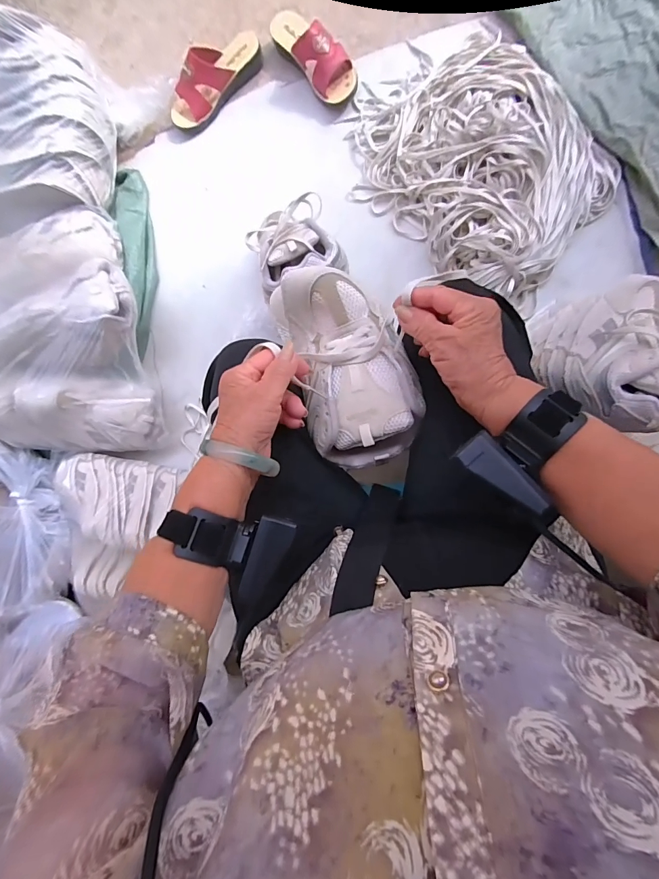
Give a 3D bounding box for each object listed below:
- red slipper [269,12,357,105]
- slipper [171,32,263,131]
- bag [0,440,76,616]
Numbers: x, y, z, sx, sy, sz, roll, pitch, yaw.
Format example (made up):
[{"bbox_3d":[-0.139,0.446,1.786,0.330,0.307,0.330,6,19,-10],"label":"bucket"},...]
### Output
[{"bbox_3d":[-0.037,-0.771,0.769,0.081,0.069,0.233,-41,85,8],"label":"red slipper"},{"bbox_3d":[-0.239,-0.744,0.799,0.232,0.060,0.083,-41,85,8],"label":"slipper"},{"bbox_3d":[-0.608,0.146,0.719,0.165,0.192,0.345,-19,91,10],"label":"bag"}]

